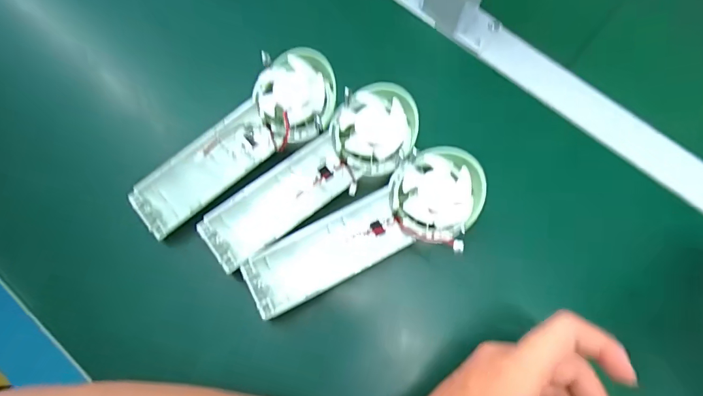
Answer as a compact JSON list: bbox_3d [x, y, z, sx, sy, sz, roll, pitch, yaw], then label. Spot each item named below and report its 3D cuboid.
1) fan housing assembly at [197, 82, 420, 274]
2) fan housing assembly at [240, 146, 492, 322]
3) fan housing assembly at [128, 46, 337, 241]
[{"bbox_3d":[-0.029,-0.018,0.292,0.171,0.040,0.059,-32,76,-9],"label":"fan housing assembly"},{"bbox_3d":[0.011,0.027,0.282,0.178,0.047,0.061,-28,75,-8],"label":"fan housing assembly"},{"bbox_3d":[-0.086,-0.041,0.292,0.172,0.044,0.062,-37,77,-10],"label":"fan housing assembly"}]

